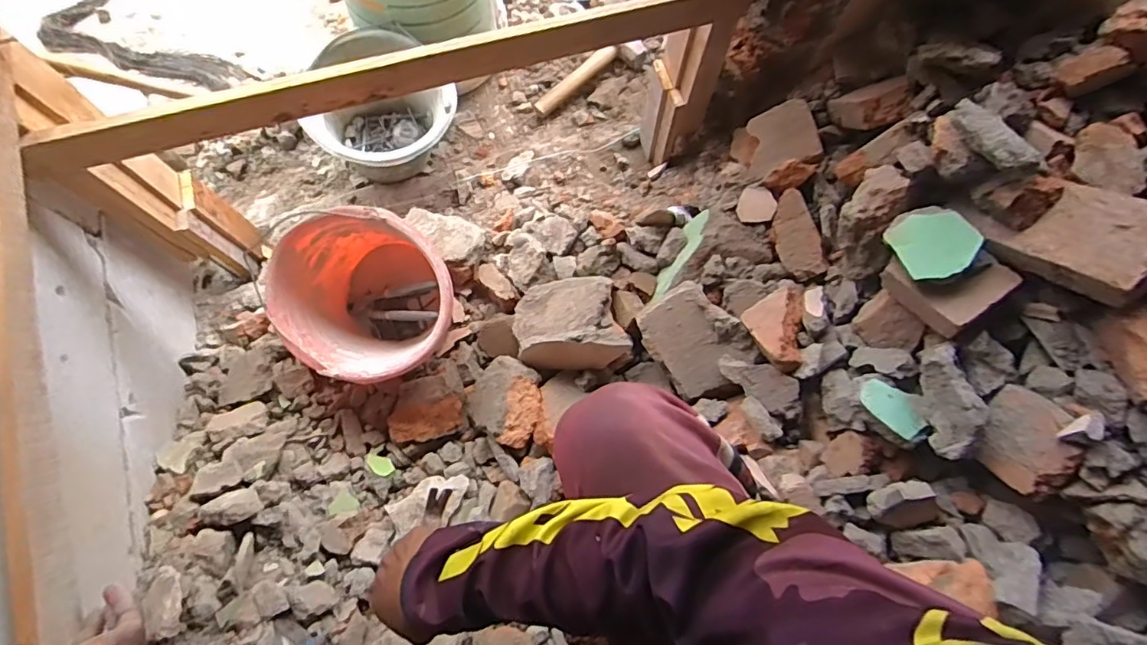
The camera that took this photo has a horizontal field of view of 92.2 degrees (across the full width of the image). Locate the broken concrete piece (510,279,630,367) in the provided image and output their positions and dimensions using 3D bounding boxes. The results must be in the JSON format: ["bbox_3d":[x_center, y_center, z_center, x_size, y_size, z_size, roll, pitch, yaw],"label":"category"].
[{"bbox_3d":[-0.011,-0.002,0.853,0.162,0.071,0.156,-11,73,-5],"label":"broken concrete piece"}]

